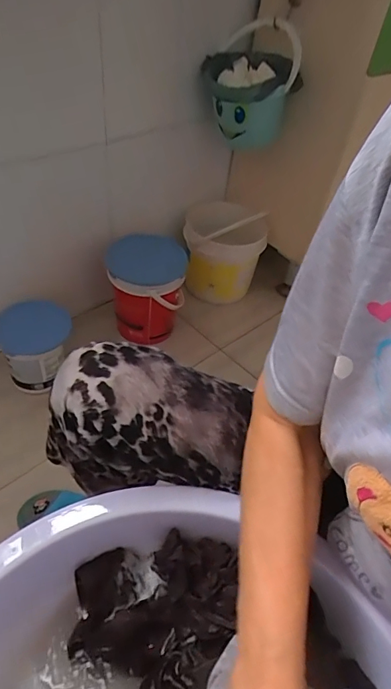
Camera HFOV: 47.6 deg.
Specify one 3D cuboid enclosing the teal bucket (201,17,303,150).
[{"bbox_3d":[0.105,-0.524,0.886,0.163,0.200,0.173,4,44,-4],"label":"teal bucket"}]

